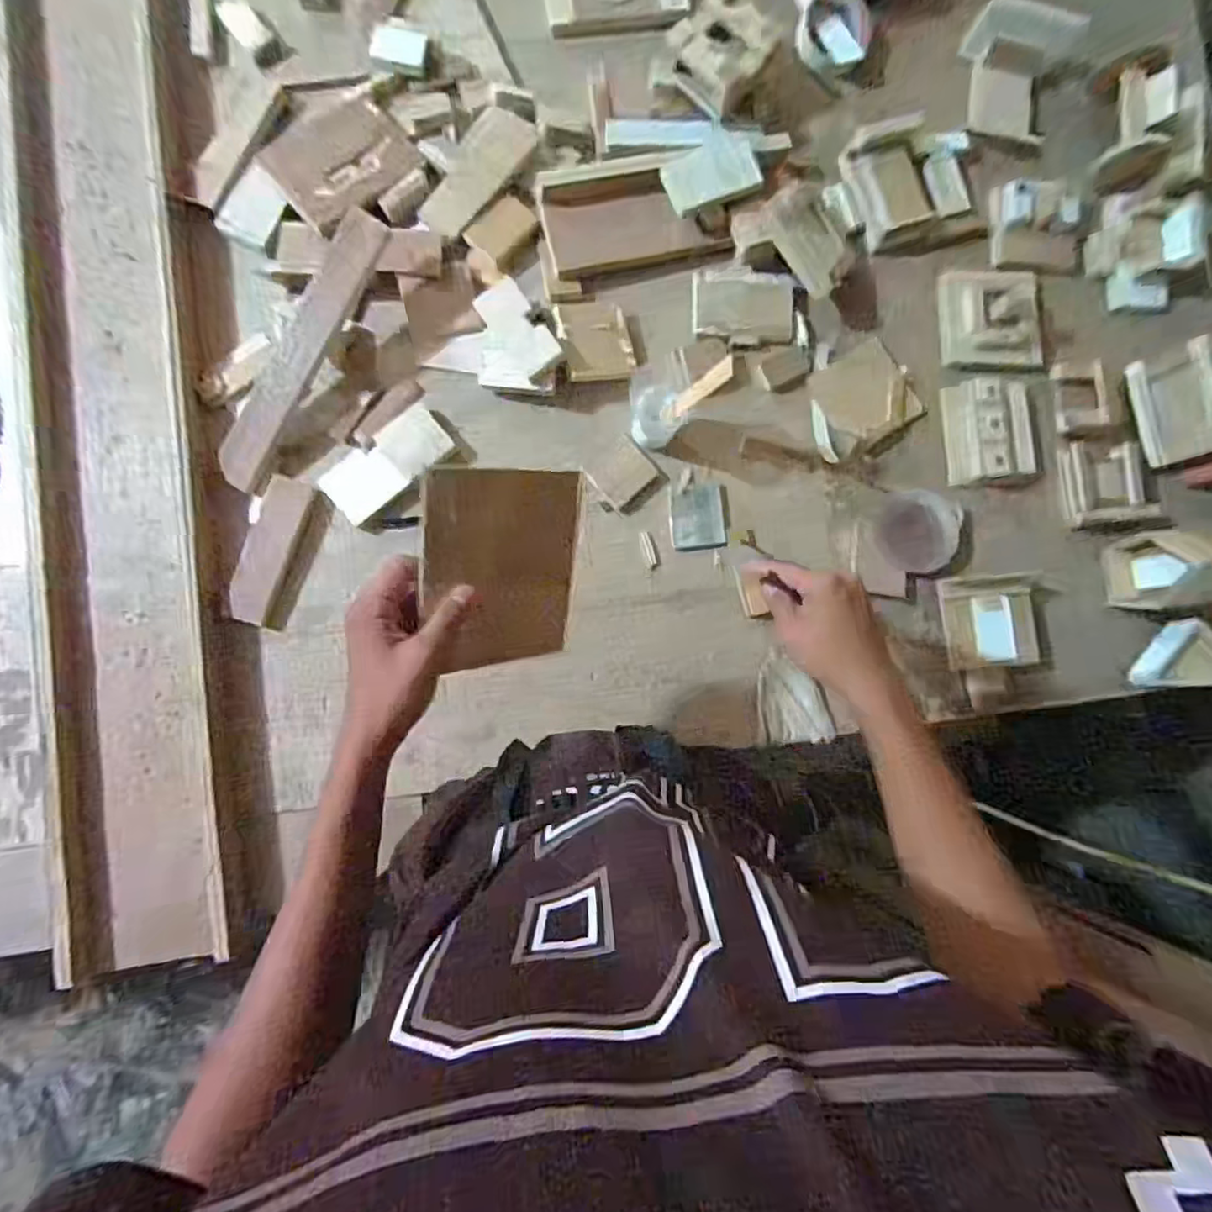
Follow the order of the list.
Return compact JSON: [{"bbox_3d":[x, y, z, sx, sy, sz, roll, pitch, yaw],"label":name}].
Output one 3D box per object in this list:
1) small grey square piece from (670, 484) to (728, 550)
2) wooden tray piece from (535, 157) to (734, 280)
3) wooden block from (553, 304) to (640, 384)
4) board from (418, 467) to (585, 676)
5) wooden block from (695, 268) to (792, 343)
[{"bbox_3d":[0.103,-0.099,0.694,0.061,0.006,0.070,-5,88,-5],"label":"small grey square piece"},{"bbox_3d":[0.030,-0.436,0.685,0.198,0.018,0.102,-10,109,2],"label":"wooden tray piece"},{"bbox_3d":[-0.011,-0.289,0.675,0.087,0.012,0.087,-14,88,-26],"label":"wooden block"},{"bbox_3d":[-0.077,-0.028,0.477,0.129,0.012,0.150,-8,110,-35],"label":"board"},{"bbox_3d":[0.163,-0.358,0.731,0.121,0.016,0.079,4,87,-4],"label":"wooden block"}]

